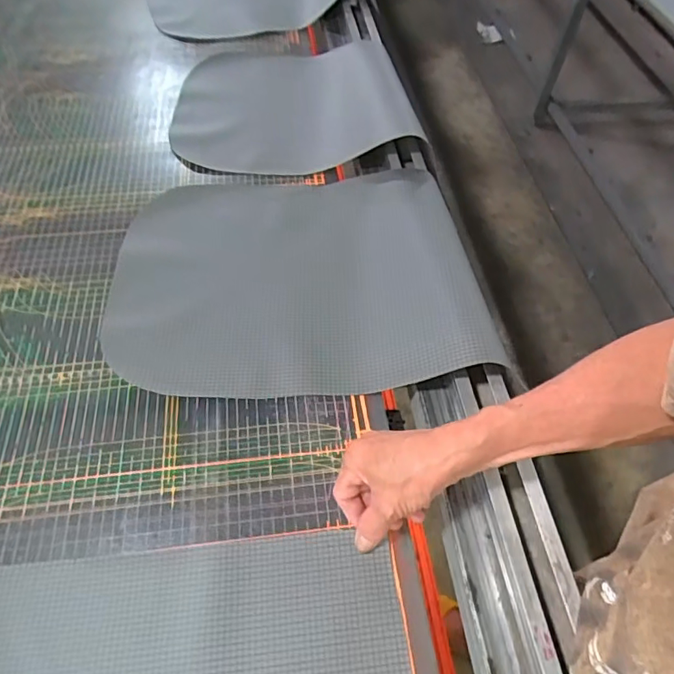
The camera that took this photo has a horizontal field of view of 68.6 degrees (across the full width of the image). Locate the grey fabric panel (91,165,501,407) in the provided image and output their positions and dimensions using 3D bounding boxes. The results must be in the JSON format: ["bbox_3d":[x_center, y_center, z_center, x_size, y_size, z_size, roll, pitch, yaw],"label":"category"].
[{"bbox_3d":[-0.051,-0.069,0.611,0.430,0.085,0.313,-3,56,-5],"label":"grey fabric panel"}]

